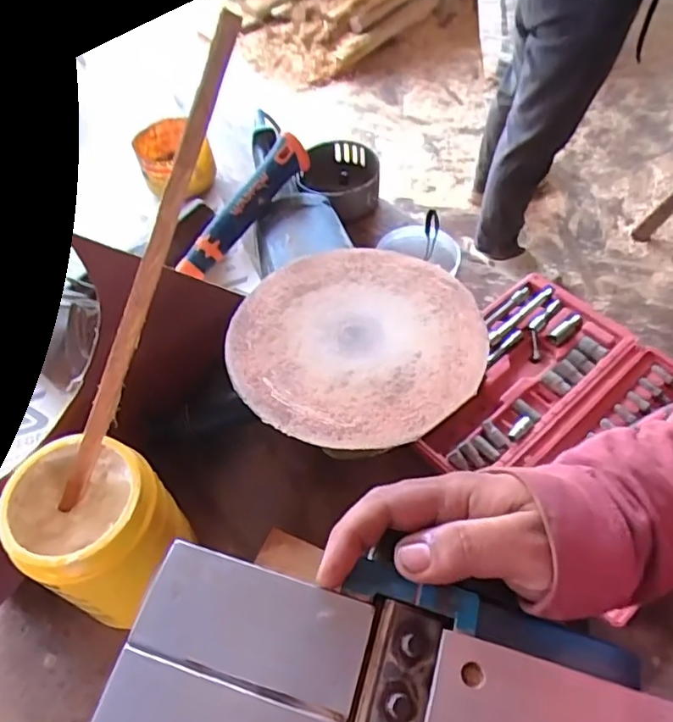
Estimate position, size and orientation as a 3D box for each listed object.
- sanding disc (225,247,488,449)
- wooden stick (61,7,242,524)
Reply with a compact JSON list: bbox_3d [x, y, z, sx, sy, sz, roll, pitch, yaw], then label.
[{"bbox_3d":[0.014,-0.017,0.411,0.170,0.006,0.169,-2,54,3],"label":"sanding disc"},{"bbox_3d":[-0.115,-0.038,0.344,0.012,0.312,0.009,34,20,25],"label":"wooden stick"}]

